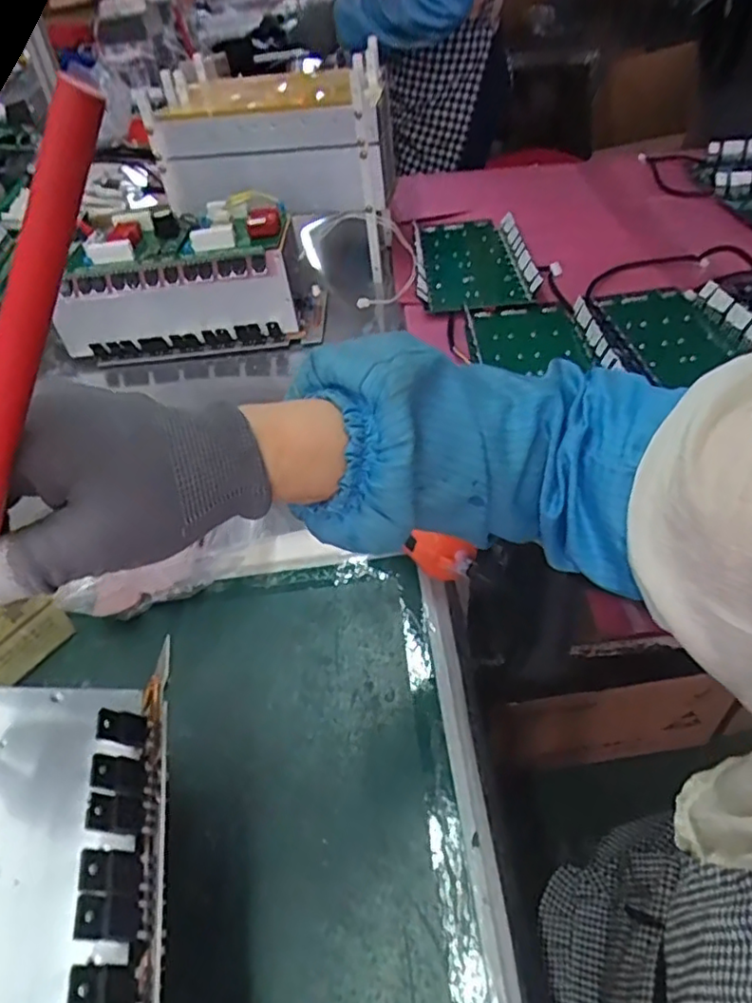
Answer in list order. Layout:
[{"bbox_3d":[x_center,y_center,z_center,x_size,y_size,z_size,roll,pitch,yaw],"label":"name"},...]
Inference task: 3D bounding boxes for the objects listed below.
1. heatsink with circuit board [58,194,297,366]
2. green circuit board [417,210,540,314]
[{"bbox_3d":[-0.243,-0.274,0.768,0.286,0.133,0.124,-3,45,3],"label":"heatsink with circuit board"},{"bbox_3d":[0.130,-0.347,0.867,0.148,0.030,0.287,-2,45,4],"label":"green circuit board"}]

